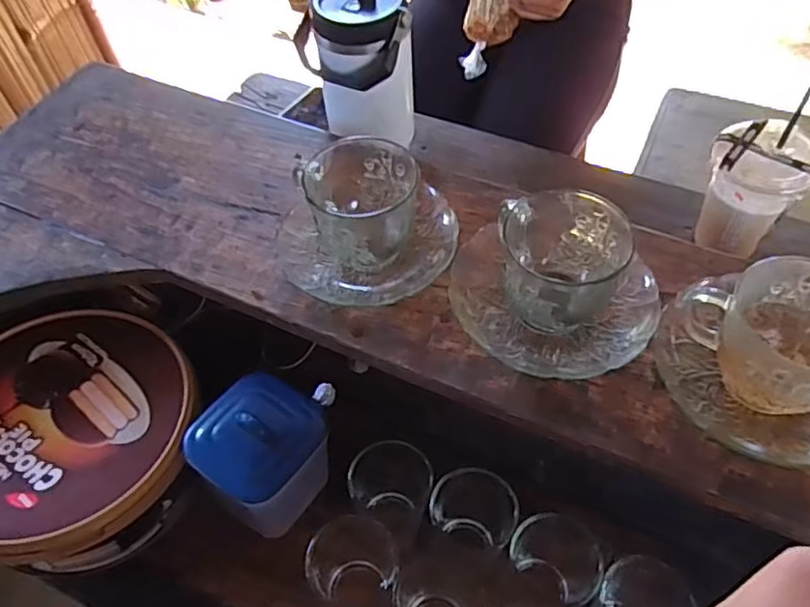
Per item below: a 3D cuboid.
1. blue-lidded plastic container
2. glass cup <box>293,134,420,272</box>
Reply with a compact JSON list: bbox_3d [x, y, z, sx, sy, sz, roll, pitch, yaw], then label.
[{"bbox_3d":[-0.105,0.118,0.489,0.091,0.086,0.088,33,61,23],"label":"blue-lidded plastic container"},{"bbox_3d":[-0.029,-0.077,0.478,0.070,0.073,0.082,32,61,23],"label":"glass cup"}]

